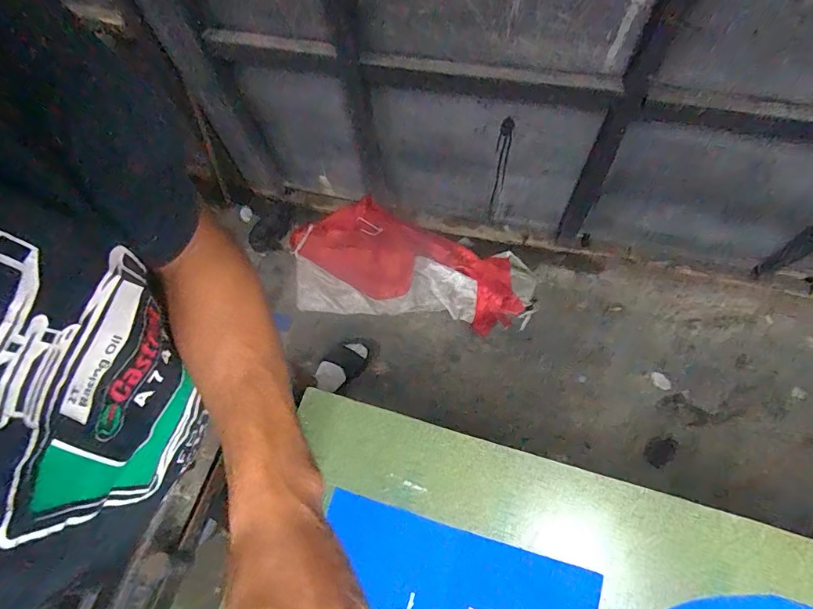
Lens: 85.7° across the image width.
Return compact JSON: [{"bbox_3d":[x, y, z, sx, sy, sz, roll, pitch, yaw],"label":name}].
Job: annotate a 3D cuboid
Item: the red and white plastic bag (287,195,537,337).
[{"bbox_3d":[0.011,-0.127,1.494,0.834,0.125,0.382,8,67,7],"label":"red and white plastic bag"}]

